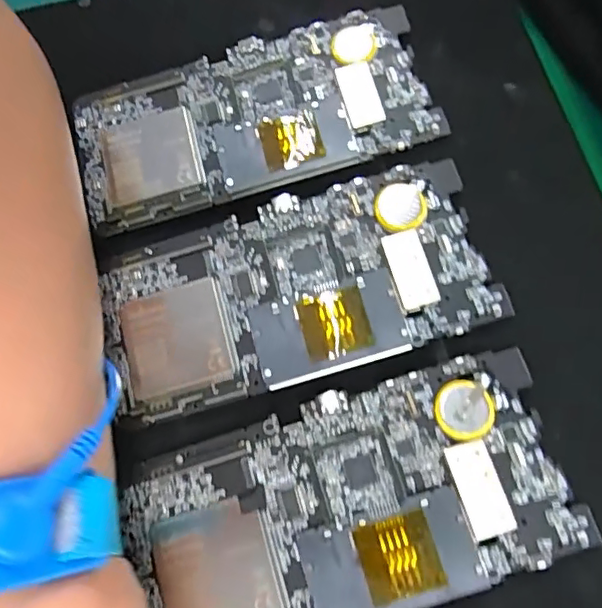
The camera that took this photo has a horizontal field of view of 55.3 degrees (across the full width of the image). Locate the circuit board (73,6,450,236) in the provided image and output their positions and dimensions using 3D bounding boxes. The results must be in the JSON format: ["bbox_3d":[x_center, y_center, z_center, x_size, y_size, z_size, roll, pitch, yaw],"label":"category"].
[{"bbox_3d":[-0.023,-0.081,0.247,0.150,0.012,0.070,-16,72,-3],"label":"circuit board"}]

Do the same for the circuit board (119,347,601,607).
[{"bbox_3d":[0.014,0.071,0.201,0.148,0.014,0.071,-17,72,-3],"label":"circuit board"}]

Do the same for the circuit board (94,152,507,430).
[{"bbox_3d":[-0.005,-0.007,0.223,0.148,0.009,0.071,-16,72,-3],"label":"circuit board"}]

